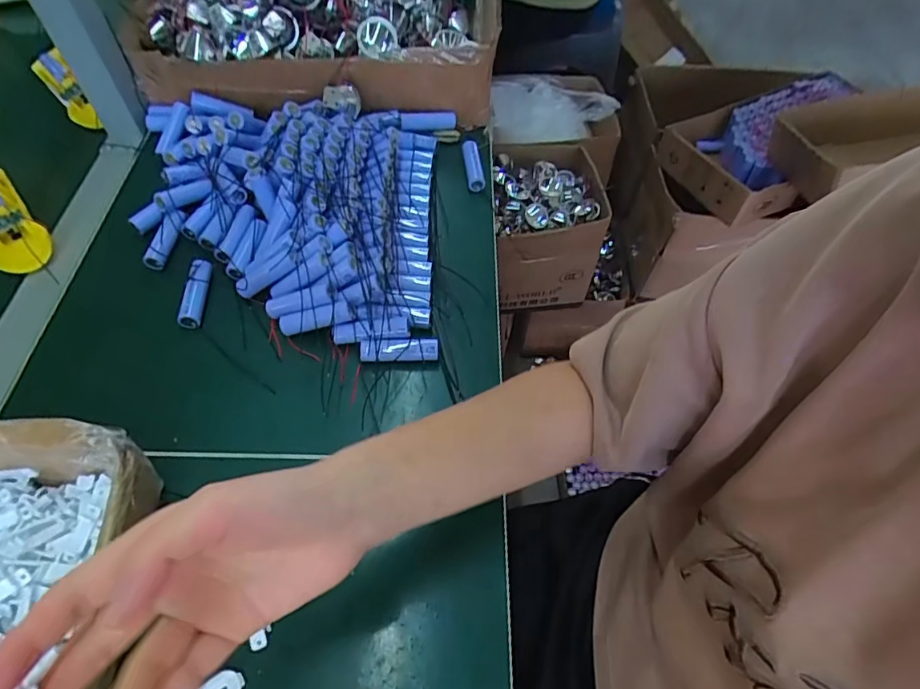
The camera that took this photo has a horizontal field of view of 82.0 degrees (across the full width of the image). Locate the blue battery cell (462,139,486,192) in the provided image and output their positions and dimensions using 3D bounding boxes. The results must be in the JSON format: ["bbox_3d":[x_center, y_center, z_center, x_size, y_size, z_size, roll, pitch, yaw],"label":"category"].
[{"bbox_3d":[0.014,-0.202,0.588,0.017,0.017,0.069,-9,70,-7],"label":"blue battery cell"}]

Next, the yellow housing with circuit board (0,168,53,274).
[{"bbox_3d":[-0.439,-0.123,0.506,0.050,0.019,0.163,-37,65,-23],"label":"yellow housing with circuit board"}]

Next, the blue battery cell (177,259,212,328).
[{"bbox_3d":[-0.237,-0.046,0.479,0.021,0.020,0.066,2,57,0],"label":"blue battery cell"}]

